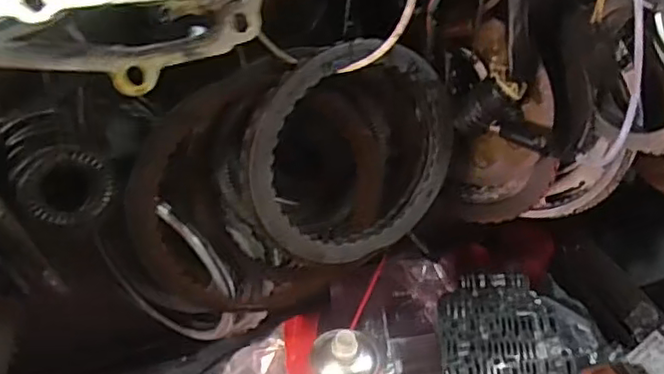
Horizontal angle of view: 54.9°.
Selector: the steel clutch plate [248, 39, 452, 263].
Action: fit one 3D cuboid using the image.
[{"bbox_3d":[0.020,-0.023,0.476,0.167,0.166,0.012,-17,26,-24],"label":"steel clutch plate"}]

